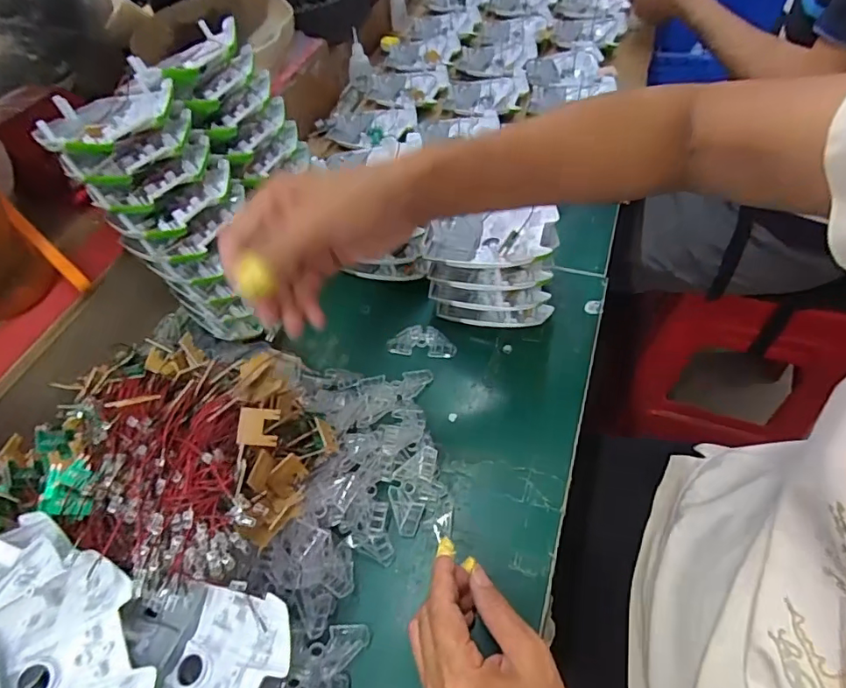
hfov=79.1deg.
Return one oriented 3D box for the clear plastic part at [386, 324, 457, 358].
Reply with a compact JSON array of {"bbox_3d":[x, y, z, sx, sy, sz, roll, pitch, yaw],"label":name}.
[{"bbox_3d":[-0.001,-0.003,0.494,0.066,0.015,0.027,8,54,10],"label":"clear plastic part"}]

